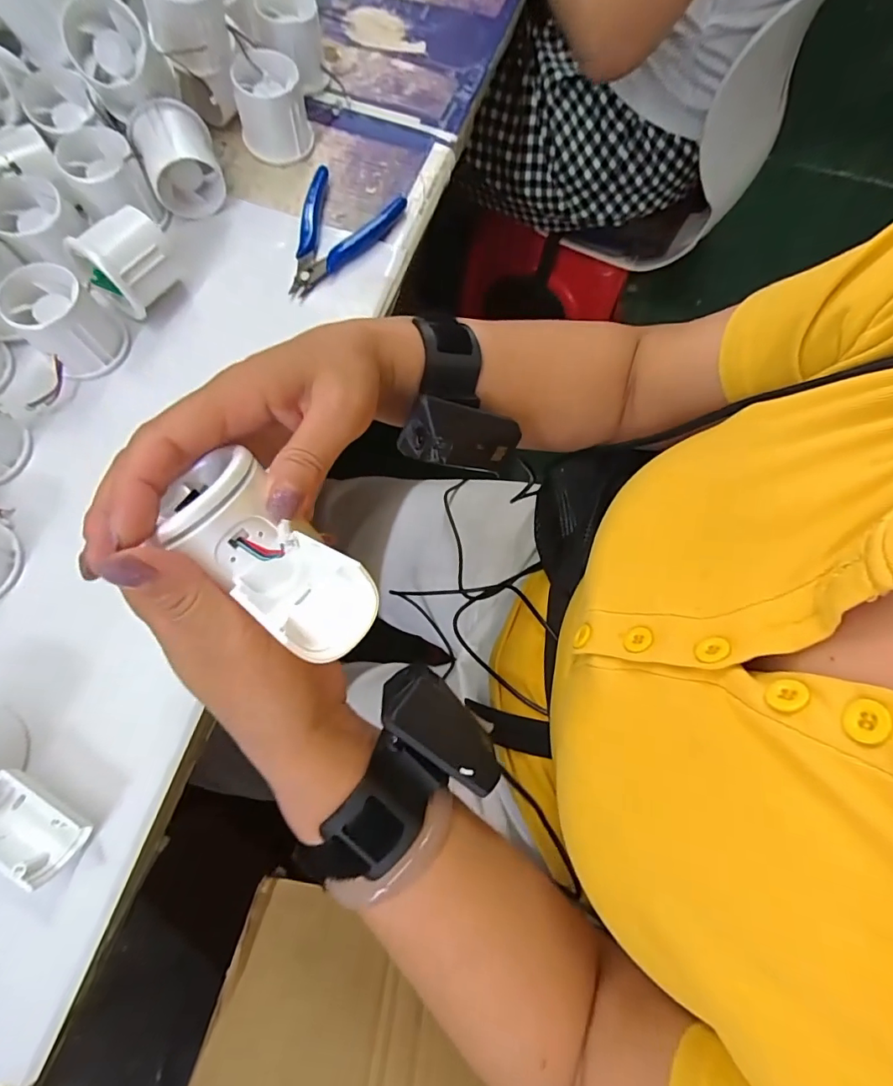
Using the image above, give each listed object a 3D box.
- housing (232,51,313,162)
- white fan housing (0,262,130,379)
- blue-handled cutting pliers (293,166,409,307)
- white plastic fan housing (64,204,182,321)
[{"bbox_3d":[-0.144,-0.358,0.403,0.057,0.052,0.054,-11,74,-6],"label":"housing"},{"bbox_3d":[-0.262,-0.153,0.341,0.052,0.054,0.052,1,73,-3],"label":"white fan housing"},{"bbox_3d":[-0.097,-0.245,0.391,0.077,0.012,0.120,27,74,5],"label":"blue-handled cutting pliers"},{"bbox_3d":[-0.225,-0.199,0.350,0.050,0.060,0.054,33,75,7],"label":"white plastic fan housing"}]

